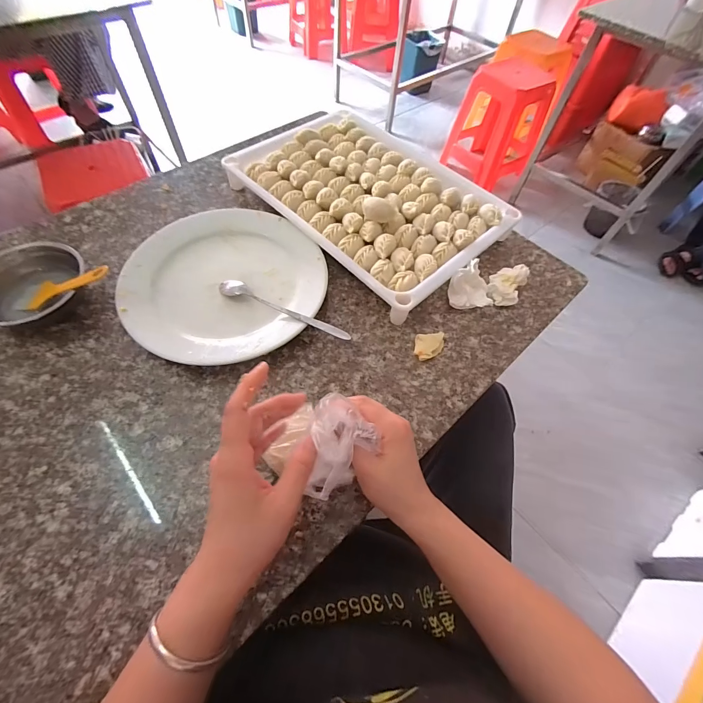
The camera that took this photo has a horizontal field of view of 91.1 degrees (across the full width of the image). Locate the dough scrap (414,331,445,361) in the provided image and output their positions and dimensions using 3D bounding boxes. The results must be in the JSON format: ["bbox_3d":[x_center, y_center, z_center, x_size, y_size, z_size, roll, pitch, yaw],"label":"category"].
[{"bbox_3d":[0.096,-0.007,0.419,0.039,0.010,0.031,-7,60,-7],"label":"dough scrap"}]

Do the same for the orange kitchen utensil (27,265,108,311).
[{"bbox_3d":[-0.327,-0.077,0.400,0.121,0.012,0.031,-15,59,15],"label":"orange kitchen utensil"}]

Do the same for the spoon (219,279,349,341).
[{"bbox_3d":[-0.085,-0.050,0.412,0.182,0.017,0.027,29,62,13],"label":"spoon"}]

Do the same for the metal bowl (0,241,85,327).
[{"bbox_3d":[-0.388,-0.079,0.417,0.120,0.055,0.120,2,59,-3],"label":"metal bowl"}]

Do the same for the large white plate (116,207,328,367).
[{"bbox_3d":[-0.164,-0.094,0.446,0.235,0.026,0.255,2,59,-3],"label":"large white plate"}]

